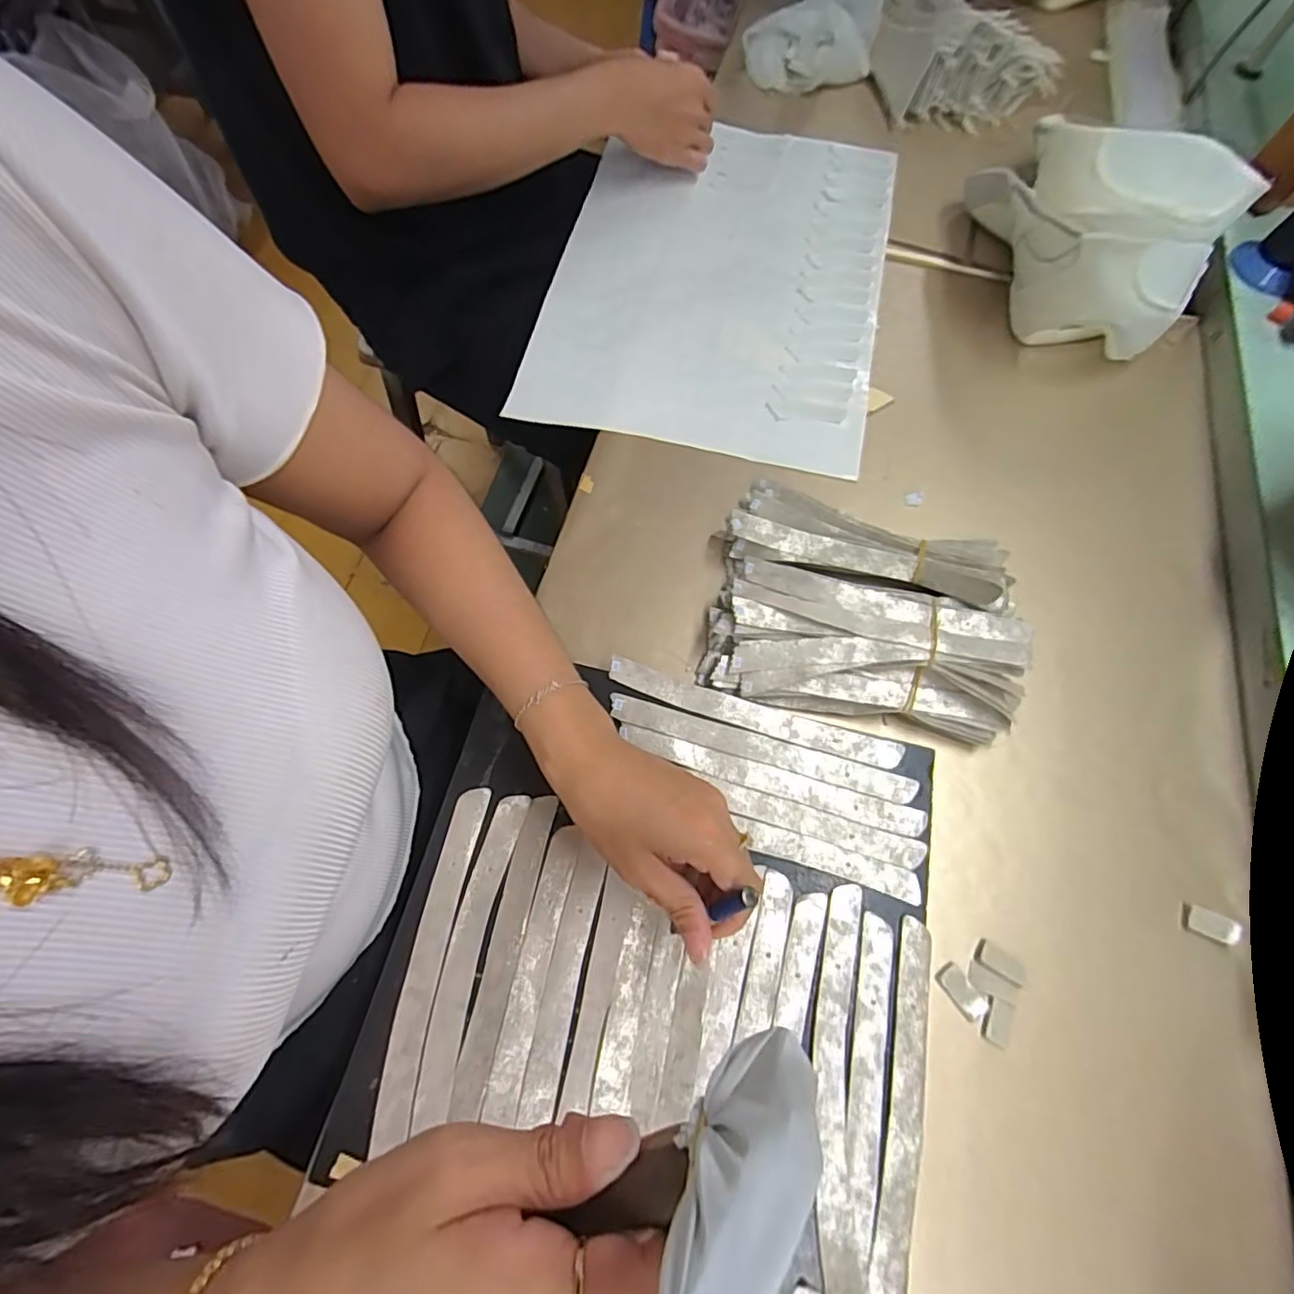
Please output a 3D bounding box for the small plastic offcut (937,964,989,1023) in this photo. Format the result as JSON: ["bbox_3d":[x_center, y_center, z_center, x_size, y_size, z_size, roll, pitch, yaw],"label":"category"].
[{"bbox_3d":[0.192,0.210,0.367,0.017,0.004,0.032,-35,74,-15],"label":"small plastic offcut"}]

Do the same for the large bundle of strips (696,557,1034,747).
[{"bbox_3d":[0.152,0.002,0.429,0.212,0.045,0.109,16,68,4],"label":"large bundle of strips"}]

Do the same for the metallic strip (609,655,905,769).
[{"bbox_3d":[0.070,0.045,0.406,0.199,0.004,0.021,18,64,6],"label":"metallic strip"}]

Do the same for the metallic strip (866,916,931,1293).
[{"bbox_3d":[0.137,0.254,0.323,0.022,0.004,0.199,16,68,3],"label":"metallic strip"}]

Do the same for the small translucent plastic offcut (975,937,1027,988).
[{"bbox_3d":[0.216,0.193,0.367,0.030,0.004,0.015,34,71,11],"label":"small translucent plastic offcut"}]

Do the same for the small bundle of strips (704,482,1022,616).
[{"bbox_3d":[0.168,-0.077,0.463,0.215,0.039,0.073,16,68,4],"label":"small bundle of strips"}]

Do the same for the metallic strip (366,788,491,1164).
[{"bbox_3d":[-0.124,0.174,0.346,0.021,0.004,0.182,9,68,1],"label":"metallic strip"}]

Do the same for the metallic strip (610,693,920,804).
[{"bbox_3d":[0.074,0.066,0.396,0.202,0.004,0.019,16,68,4],"label":"metallic strip"}]

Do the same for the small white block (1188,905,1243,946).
[{"bbox_3d":[0.366,0.179,0.389,0.028,0.007,0.016,26,69,8],"label":"small white block"}]

